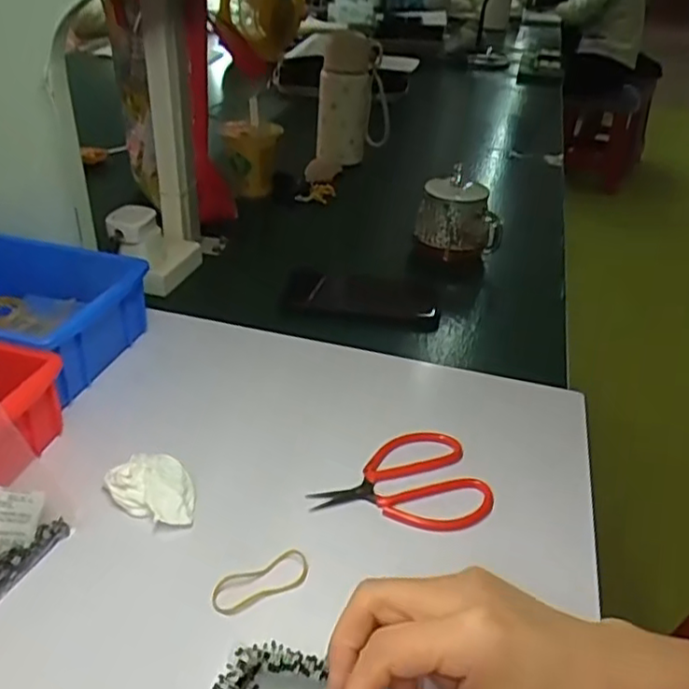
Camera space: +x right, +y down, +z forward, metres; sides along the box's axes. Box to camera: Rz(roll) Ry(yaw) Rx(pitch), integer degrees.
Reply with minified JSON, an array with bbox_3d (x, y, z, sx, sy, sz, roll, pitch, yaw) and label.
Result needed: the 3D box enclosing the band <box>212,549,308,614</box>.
[{"bbox_3d":[-0.046,0.133,0.359,0.056,0.006,0.023,-20,52,-25],"label":"band"}]

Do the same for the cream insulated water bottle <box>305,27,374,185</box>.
[{"bbox_3d":[-0.006,-0.362,0.993,0.088,0.216,0.083,4,34,1],"label":"cream insulated water bottle"}]

